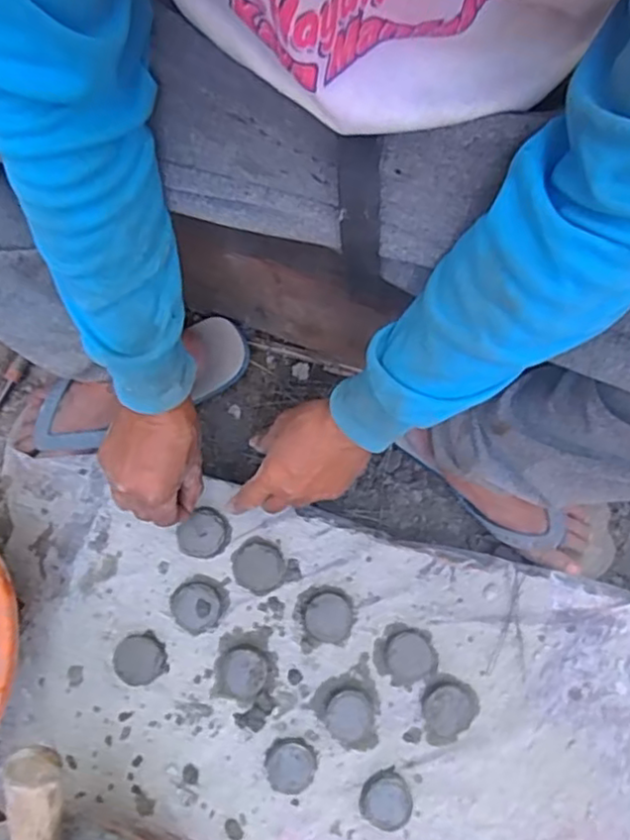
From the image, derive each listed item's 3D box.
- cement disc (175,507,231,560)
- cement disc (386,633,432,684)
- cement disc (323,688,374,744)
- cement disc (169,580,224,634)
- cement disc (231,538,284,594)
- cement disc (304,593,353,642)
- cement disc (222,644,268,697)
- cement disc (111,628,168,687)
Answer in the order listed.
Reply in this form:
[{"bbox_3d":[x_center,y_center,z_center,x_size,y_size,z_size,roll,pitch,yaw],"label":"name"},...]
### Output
[{"bbox_3d":[-0.105,0.109,0.616,0.047,0.018,0.043,0,75,-1],"label":"cement disc"},{"bbox_3d":[0.086,0.219,0.601,0.040,0.013,0.045,18,79,3],"label":"cement disc"},{"bbox_3d":[0.031,0.264,0.586,0.041,0.020,0.042,0,79,-1],"label":"cement disc"},{"bbox_3d":[-0.112,0.174,0.610,0.048,0.022,0.044,0,79,-1],"label":"cement disc"},{"bbox_3d":[-0.054,0.139,0.619,0.049,0.013,0.048,0,79,-1],"label":"cement disc"},{"bbox_3d":[0.013,0.183,0.607,0.042,0.016,0.042,0,79,-1],"label":"cement disc"},{"bbox_3d":[-0.065,0.229,0.598,0.041,0.017,0.044,0,79,-1],"label":"cement disc"},{"bbox_3d":[-0.162,0.220,0.600,0.048,0.018,0.044,0,79,-1],"label":"cement disc"}]

